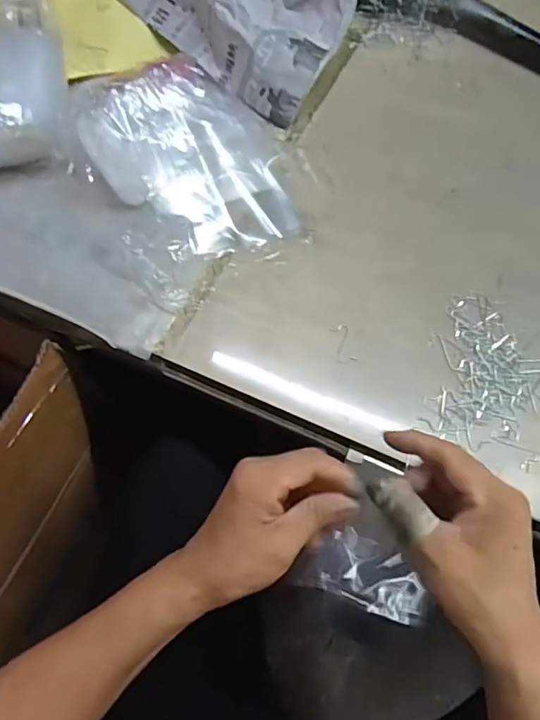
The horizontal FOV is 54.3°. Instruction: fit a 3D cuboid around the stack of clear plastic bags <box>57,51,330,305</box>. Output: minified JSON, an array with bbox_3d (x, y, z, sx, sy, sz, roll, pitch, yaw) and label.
[{"bbox_3d":[-0.091,-0.198,0.511,0.198,0.042,0.283,-32,66,-12],"label":"stack of clear plastic bags"}]

